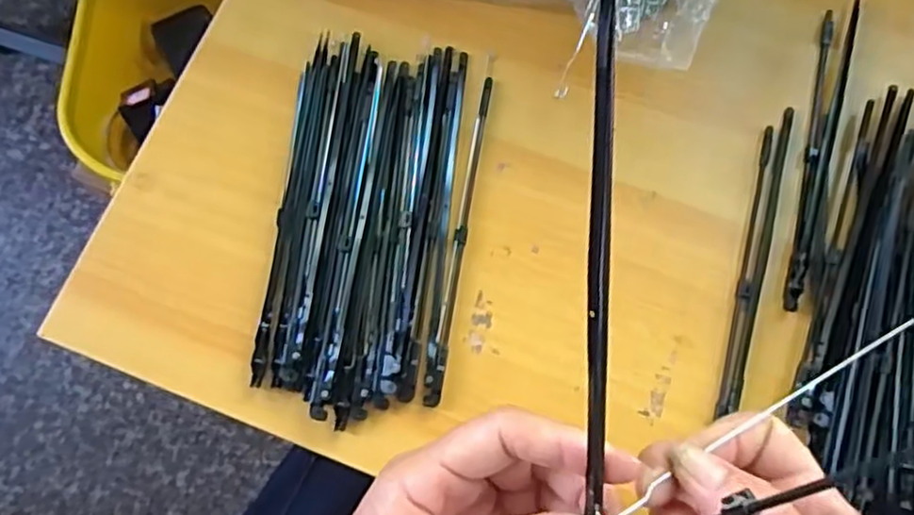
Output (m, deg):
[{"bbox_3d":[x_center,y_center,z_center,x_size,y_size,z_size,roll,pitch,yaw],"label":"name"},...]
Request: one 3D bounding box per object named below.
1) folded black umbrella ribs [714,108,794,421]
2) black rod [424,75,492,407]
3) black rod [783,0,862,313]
[{"bbox_3d":[0.150,-0.001,0.346,0.012,0.004,0.162,16,75,3],"label":"folded black umbrella ribs"},{"bbox_3d":[0.001,-0.013,0.350,0.009,0.004,0.174,9,74,2],"label":"black rod"},{"bbox_3d":[0.192,-0.059,0.358,0.008,0.004,0.184,19,75,4],"label":"black rod"}]

